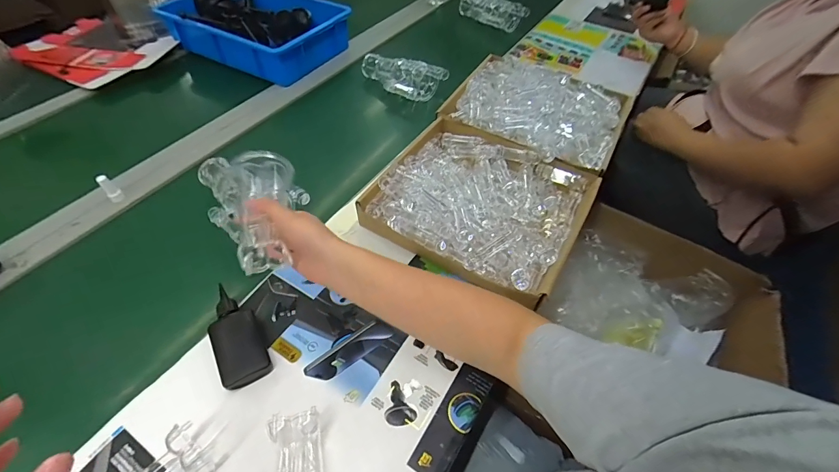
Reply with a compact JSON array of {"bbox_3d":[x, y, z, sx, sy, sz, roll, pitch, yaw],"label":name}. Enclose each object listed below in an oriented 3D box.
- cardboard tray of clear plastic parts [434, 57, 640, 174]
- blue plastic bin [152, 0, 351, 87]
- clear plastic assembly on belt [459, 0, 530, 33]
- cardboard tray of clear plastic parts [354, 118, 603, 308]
[{"bbox_3d":[0.236,-0.258,0.742,0.325,0.061,0.288,25,55,17],"label":"cardboard tray of clear plastic parts"},{"bbox_3d":[-0.402,-0.534,0.939,0.396,0.094,0.276,25,54,17],"label":"blue plastic bin"},{"bbox_3d":[0.214,-0.685,1.121,0.223,0.056,0.103,22,54,15],"label":"clear plastic assembly on belt"},{"bbox_3d":[0.099,-0.064,0.592,0.313,0.061,0.287,25,54,17],"label":"cardboard tray of clear plastic parts"}]

